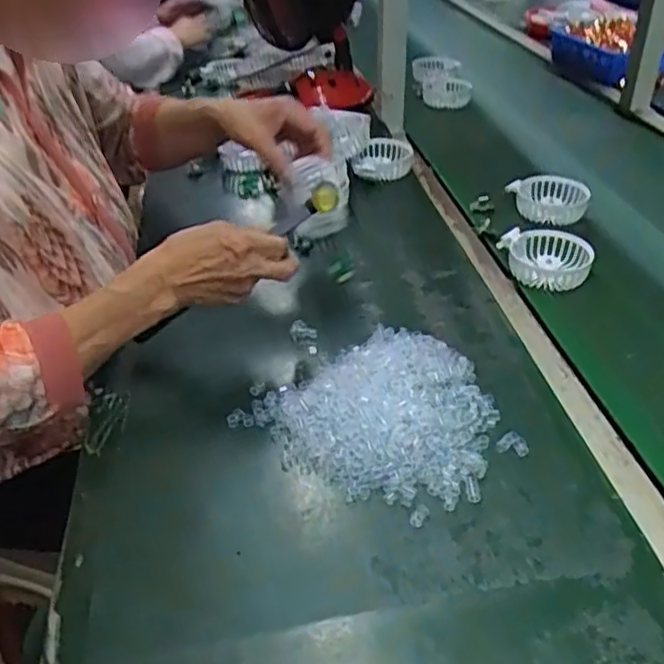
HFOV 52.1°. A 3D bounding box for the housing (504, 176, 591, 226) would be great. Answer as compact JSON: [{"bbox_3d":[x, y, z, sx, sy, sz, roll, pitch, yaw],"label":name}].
[{"bbox_3d":[0.293,-0.181,0.928,0.104,0.031,0.086,12,38,18],"label":"housing"}]

